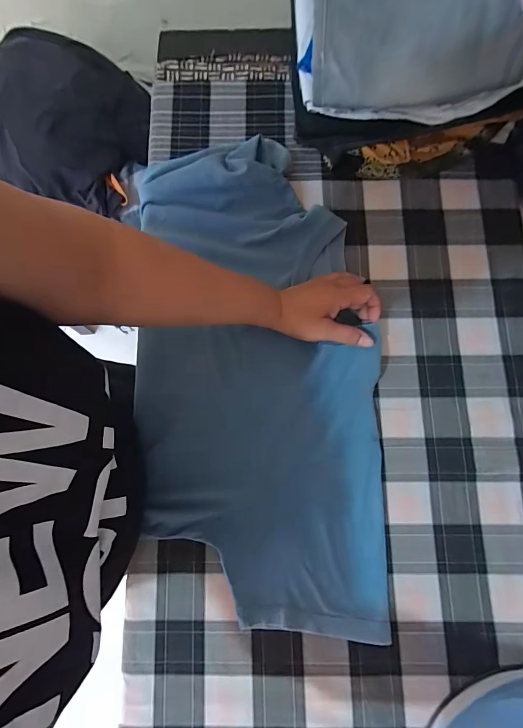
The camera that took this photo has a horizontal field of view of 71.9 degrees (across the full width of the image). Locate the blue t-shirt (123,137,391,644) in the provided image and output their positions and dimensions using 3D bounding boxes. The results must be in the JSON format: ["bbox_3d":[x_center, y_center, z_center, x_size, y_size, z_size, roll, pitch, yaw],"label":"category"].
[{"bbox_3d":[-0.012,0.010,0.437,0.283,0.047,0.589,-11,82,-2],"label":"blue t-shirt"}]

